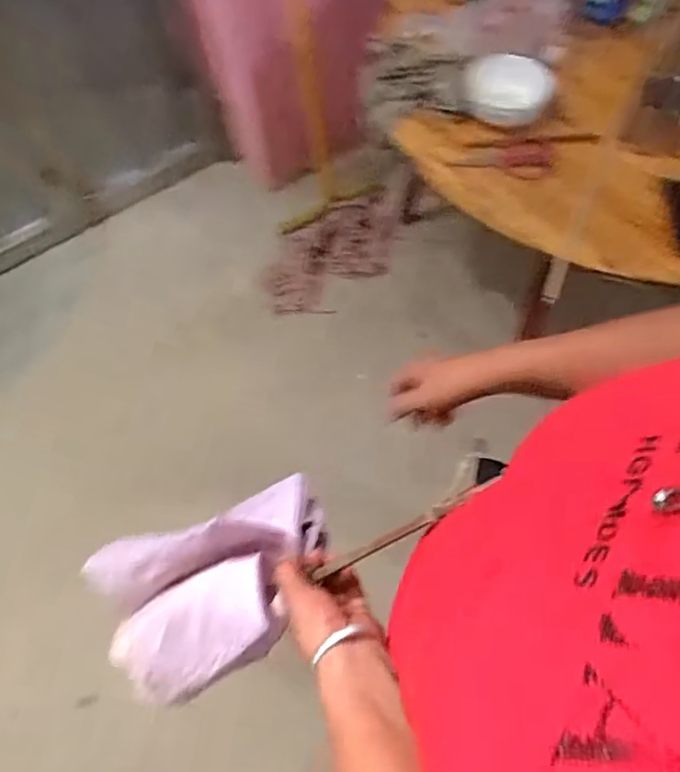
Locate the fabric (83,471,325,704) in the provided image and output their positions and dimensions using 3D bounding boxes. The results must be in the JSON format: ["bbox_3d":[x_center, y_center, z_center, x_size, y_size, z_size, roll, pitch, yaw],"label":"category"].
[{"bbox_3d":[-0.114,0.176,0.537,0.217,0.082,0.146,-23,64,-8],"label":"fabric"}]

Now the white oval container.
[{"bbox_3d":[0.330,-0.585,1.163,0.167,0.079,0.121,11,64,10],"label":"white oval container"}]

